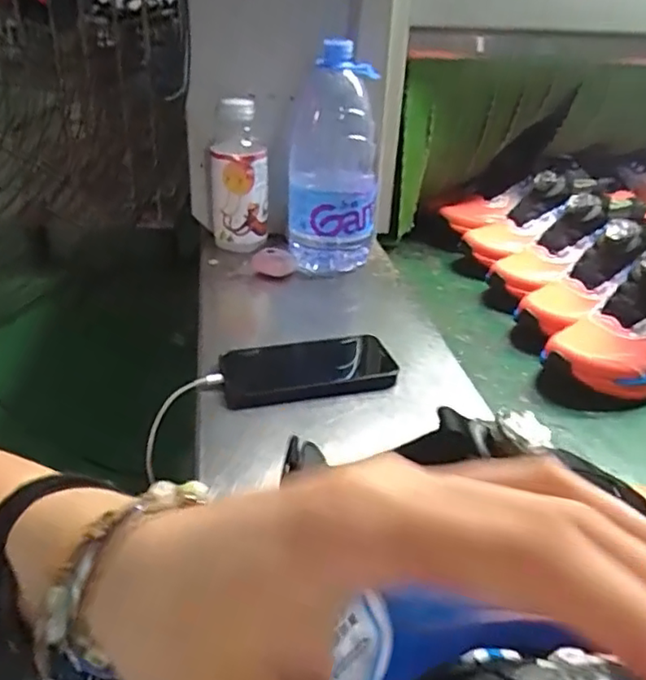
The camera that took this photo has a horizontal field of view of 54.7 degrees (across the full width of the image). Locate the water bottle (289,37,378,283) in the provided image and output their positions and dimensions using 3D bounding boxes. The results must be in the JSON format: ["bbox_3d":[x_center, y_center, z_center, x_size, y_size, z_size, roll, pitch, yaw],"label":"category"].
[{"bbox_3d":[0.010,-0.202,0.712,0.099,0.234,0.094,2,30,-1],"label":"water bottle"}]

